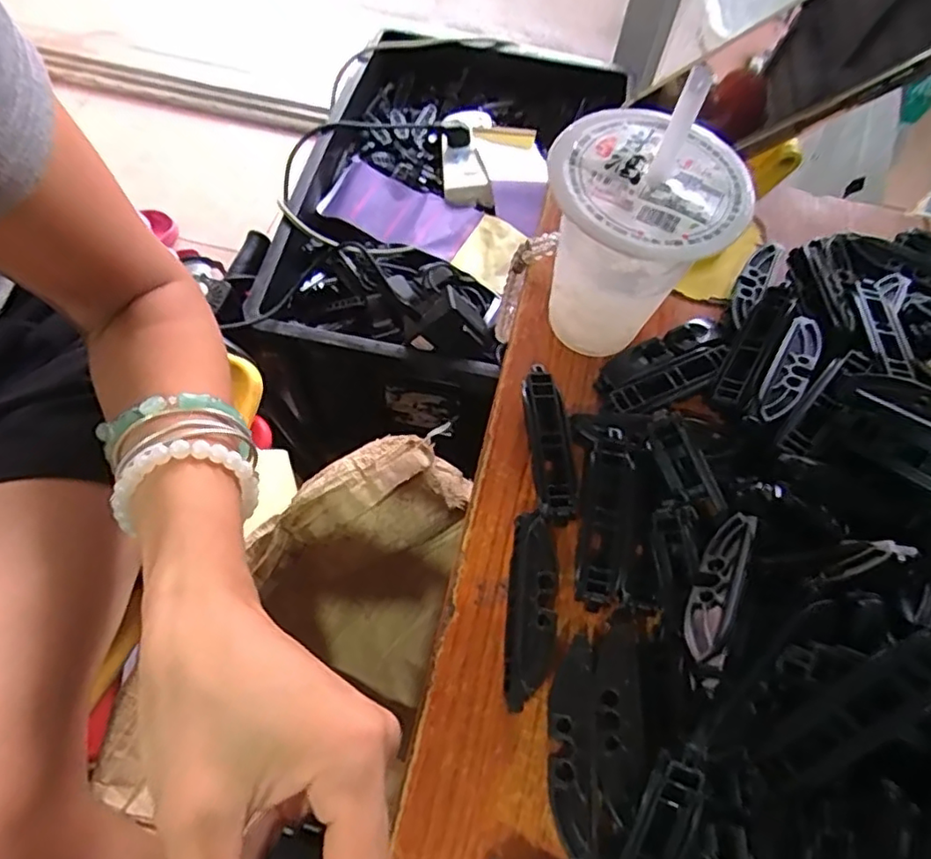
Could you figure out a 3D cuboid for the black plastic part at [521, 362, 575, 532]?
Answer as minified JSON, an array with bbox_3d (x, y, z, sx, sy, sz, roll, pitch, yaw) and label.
[{"bbox_3d":[0.041,0.008,0.302,0.018,0.019,0.080,-3,63,-5],"label":"black plastic part"}]

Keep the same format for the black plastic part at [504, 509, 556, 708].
[{"bbox_3d":[0.028,0.077,0.267,0.019,0.017,0.080,7,63,0],"label":"black plastic part"}]

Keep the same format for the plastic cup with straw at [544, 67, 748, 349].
[{"bbox_3d":[0.076,-0.092,0.287,0.081,0.120,0.077,1,63,-3],"label":"plastic cup with straw"}]

